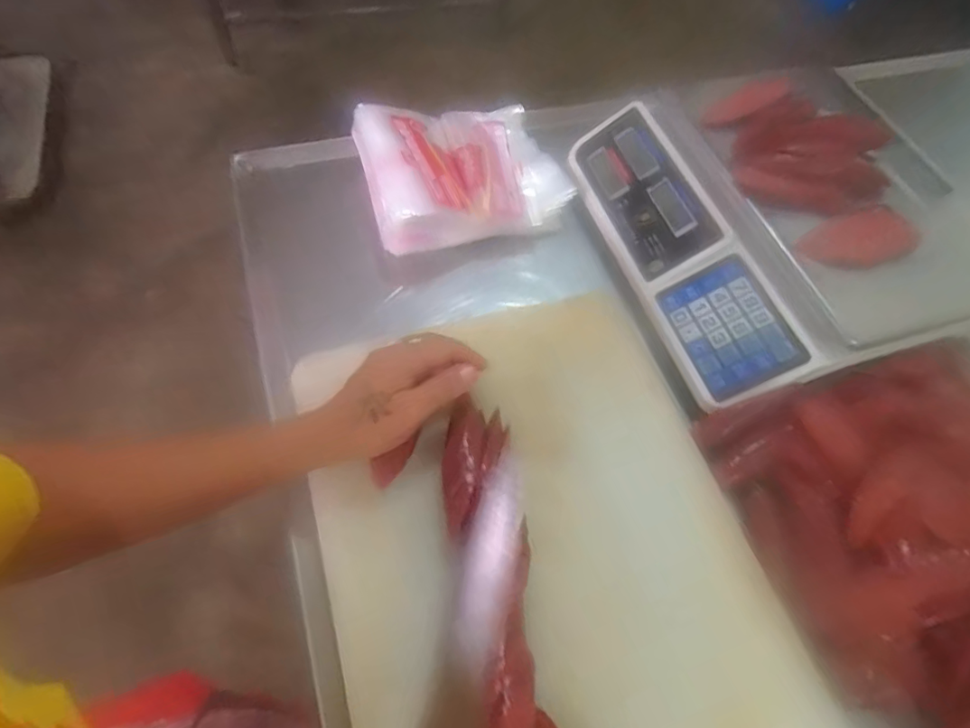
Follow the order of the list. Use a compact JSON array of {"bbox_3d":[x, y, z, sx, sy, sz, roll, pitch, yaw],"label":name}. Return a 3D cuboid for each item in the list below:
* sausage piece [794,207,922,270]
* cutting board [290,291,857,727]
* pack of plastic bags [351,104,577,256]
[{"bbox_3d":[0.318,-0.105,0.461,0.102,0.018,0.047,-15,62,-11],"label":"sausage piece"},{"bbox_3d":[0.051,0.141,0.367,0.296,0.029,0.436,-15,63,-11],"label":"cutting board"},{"bbox_3d":[-0.020,-0.208,0.567,0.210,0.065,0.170,-10,62,-9],"label":"pack of plastic bags"}]

